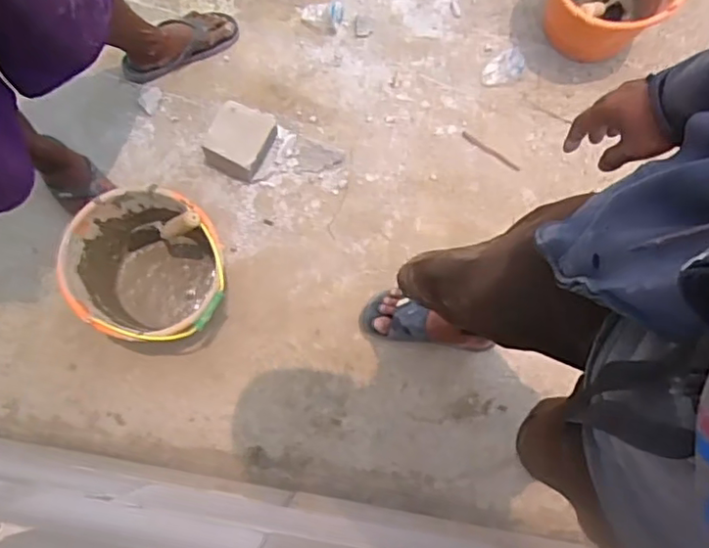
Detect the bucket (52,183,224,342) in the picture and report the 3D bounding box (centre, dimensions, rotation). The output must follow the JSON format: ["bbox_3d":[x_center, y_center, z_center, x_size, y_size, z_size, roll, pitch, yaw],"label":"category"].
[{"bbox_3d":[-0.399,-0.006,1.223,0.318,0.225,0.288,8,79,1],"label":"bucket"}]

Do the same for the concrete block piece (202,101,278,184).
[{"bbox_3d":[-0.257,-0.302,1.359,0.138,0.108,0.151,24,79,5],"label":"concrete block piece"}]

